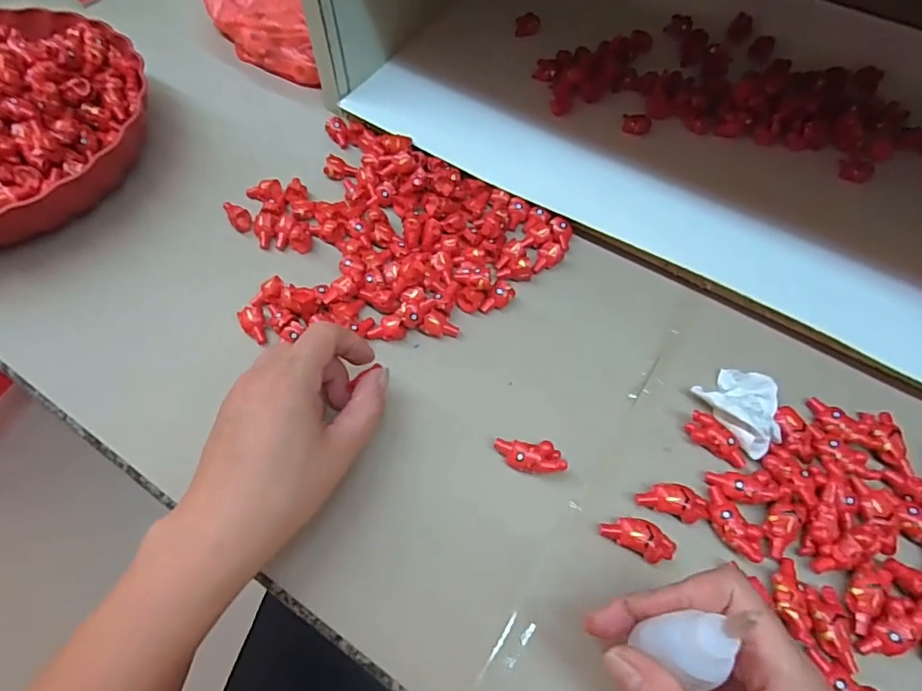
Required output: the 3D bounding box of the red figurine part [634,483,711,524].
[{"bbox_3d":[0.123,0.090,0.306,0.040,0.012,0.017,17,65,10],"label":"red figurine part"}]

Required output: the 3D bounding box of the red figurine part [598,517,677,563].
[{"bbox_3d":[0.099,0.107,0.296,0.040,0.012,0.017,27,67,14],"label":"red figurine part"}]

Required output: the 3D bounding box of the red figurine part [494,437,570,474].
[{"bbox_3d":[0.041,0.068,0.319,0.041,0.015,0.018,2,63,3],"label":"red figurine part"}]

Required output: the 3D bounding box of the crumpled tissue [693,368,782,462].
[{"bbox_3d":[0.178,0.036,0.327,0.044,0.019,0.052,-33,67,-14],"label":"crumpled tissue"}]

